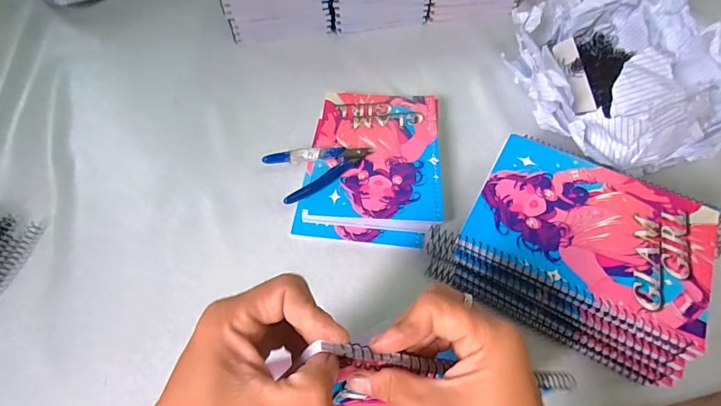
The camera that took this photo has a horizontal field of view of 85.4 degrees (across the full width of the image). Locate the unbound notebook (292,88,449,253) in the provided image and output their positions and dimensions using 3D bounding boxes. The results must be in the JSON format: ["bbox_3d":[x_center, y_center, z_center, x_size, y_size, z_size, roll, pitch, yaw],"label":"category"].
[{"bbox_3d":[0.018,-0.051,0.476,0.163,0.027,0.213,4,57,3],"label":"unbound notebook"}]

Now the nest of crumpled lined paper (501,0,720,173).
[{"bbox_3d":[0.325,-0.170,0.506,0.238,0.117,0.278,1,57,0],"label":"nest of crumpled lined paper"}]

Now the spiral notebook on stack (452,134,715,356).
[{"bbox_3d":[0.210,0.016,0.356,0.196,0.009,0.146,26,60,15],"label":"spiral notebook on stack"}]

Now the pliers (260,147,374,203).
[{"bbox_3d":[-0.045,-0.050,0.451,0.116,0.012,0.065,-26,61,-17],"label":"pliers"}]

